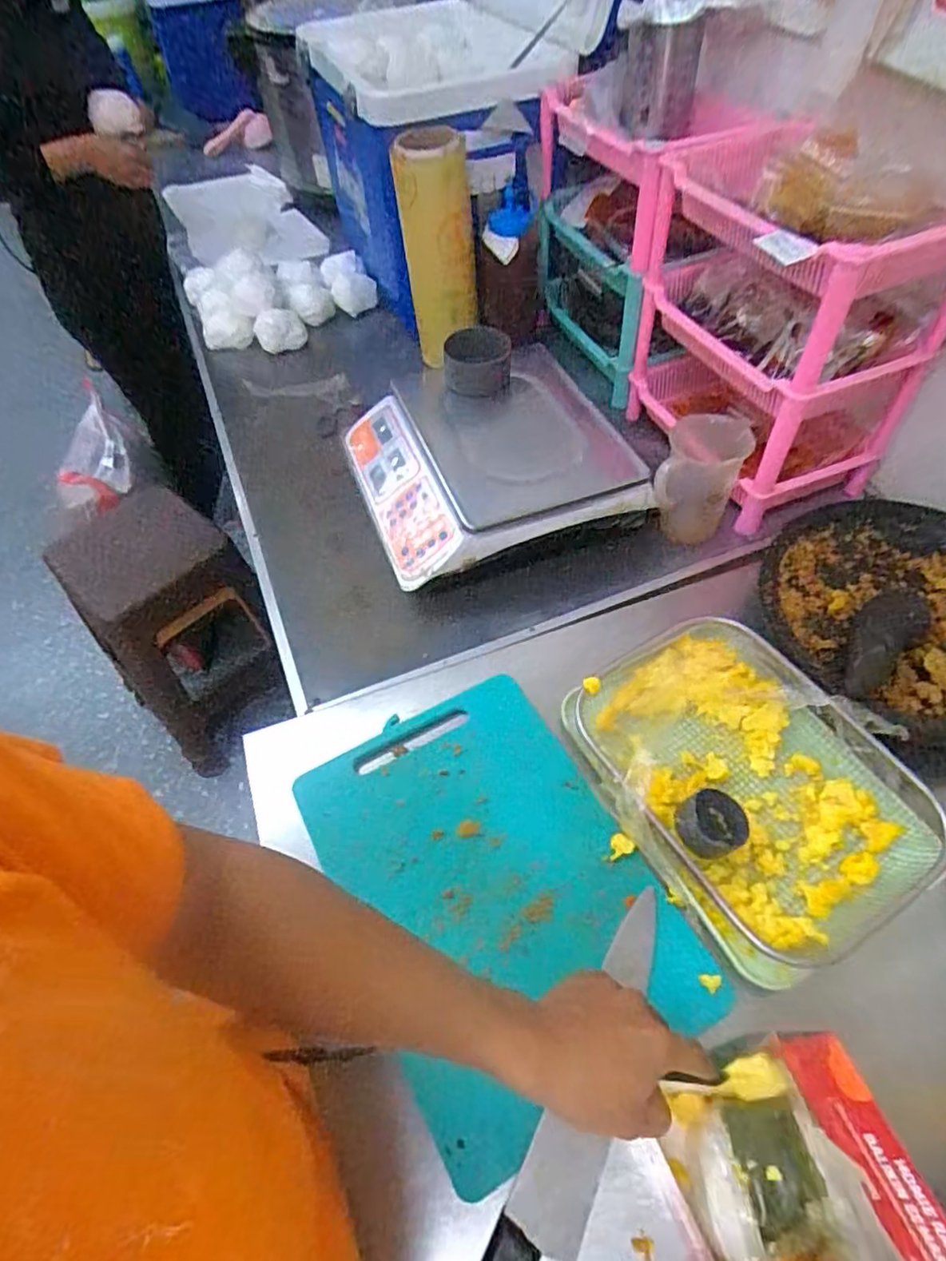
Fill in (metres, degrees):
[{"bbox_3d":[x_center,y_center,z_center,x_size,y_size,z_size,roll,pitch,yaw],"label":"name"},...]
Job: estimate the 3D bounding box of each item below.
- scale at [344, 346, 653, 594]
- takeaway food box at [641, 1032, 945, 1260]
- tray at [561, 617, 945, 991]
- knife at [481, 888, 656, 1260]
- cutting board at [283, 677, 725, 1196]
[{"bbox_3d":[0.009,-0.235,0.832,0.322,0.099,0.332,-17,54,-10],"label":"scale"},{"bbox_3d":[0.188,0.348,0.360,0.100,0.153,0.167,-18,54,-10],"label":"takeaway food box"},{"bbox_3d":[0.244,0.126,0.575,0.232,0.051,0.312,-30,57,-18],"label":"tray"},{"bbox_3d":[0.068,0.360,0.439,0.050,0.022,0.361,24,58,19],"label":"knife"},{"bbox_3d":[0.013,0.215,0.551,0.244,0.014,0.348,-26,56,-16],"label":"cutting board"}]

